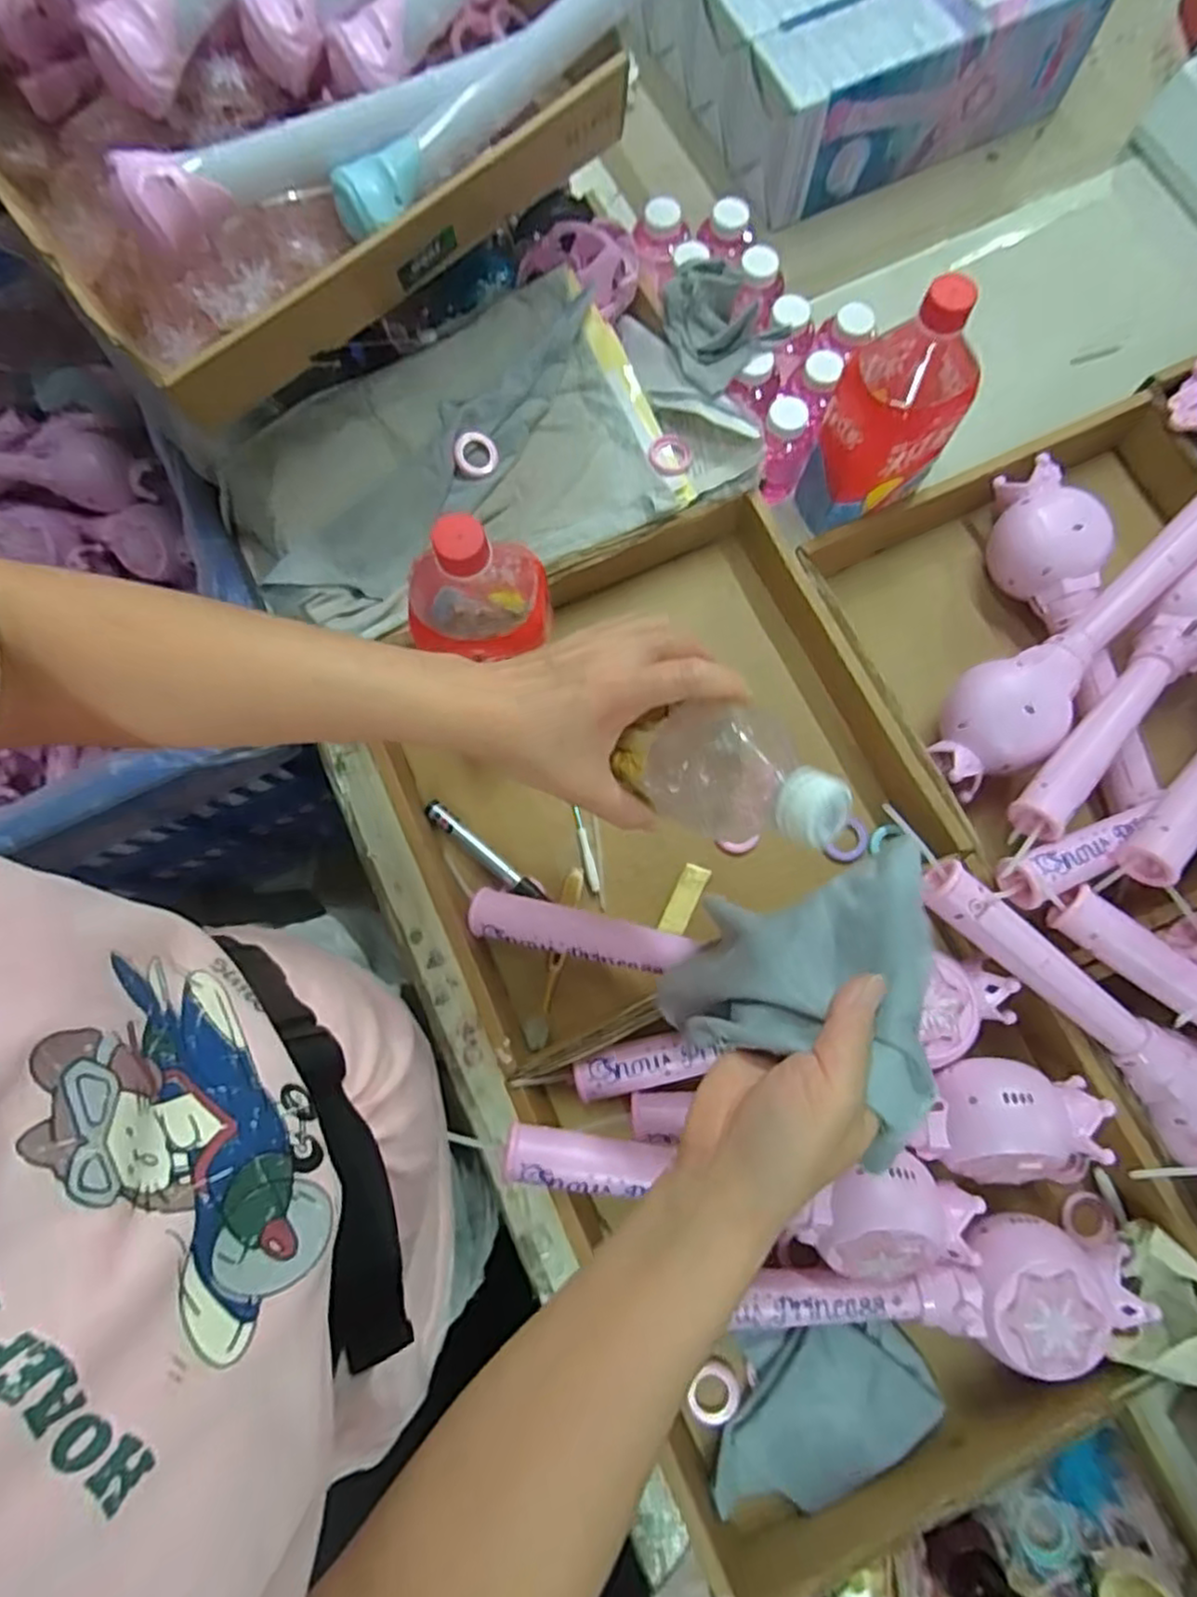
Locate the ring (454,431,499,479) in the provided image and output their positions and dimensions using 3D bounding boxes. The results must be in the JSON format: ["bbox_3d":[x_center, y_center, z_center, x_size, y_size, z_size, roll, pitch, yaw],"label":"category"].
[{"bbox_3d":[-0.105,-0.293,0.603,0.039,0.009,0.035,-24,108,-14],"label":"ring"}]

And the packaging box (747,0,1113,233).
[{"bbox_3d":[0.306,-0.691,0.680,0.336,0.109,0.097,-24,78,-4],"label":"packaging box"}]

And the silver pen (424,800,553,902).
[{"bbox_3d":[-0.091,0.044,0.563,0.121,0.010,0.015,40,81,9],"label":"silver pen"}]

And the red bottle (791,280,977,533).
[{"bbox_3d":[0.213,-0.277,0.537,0.090,0.207,0.089,0,77,2],"label":"red bottle"}]

